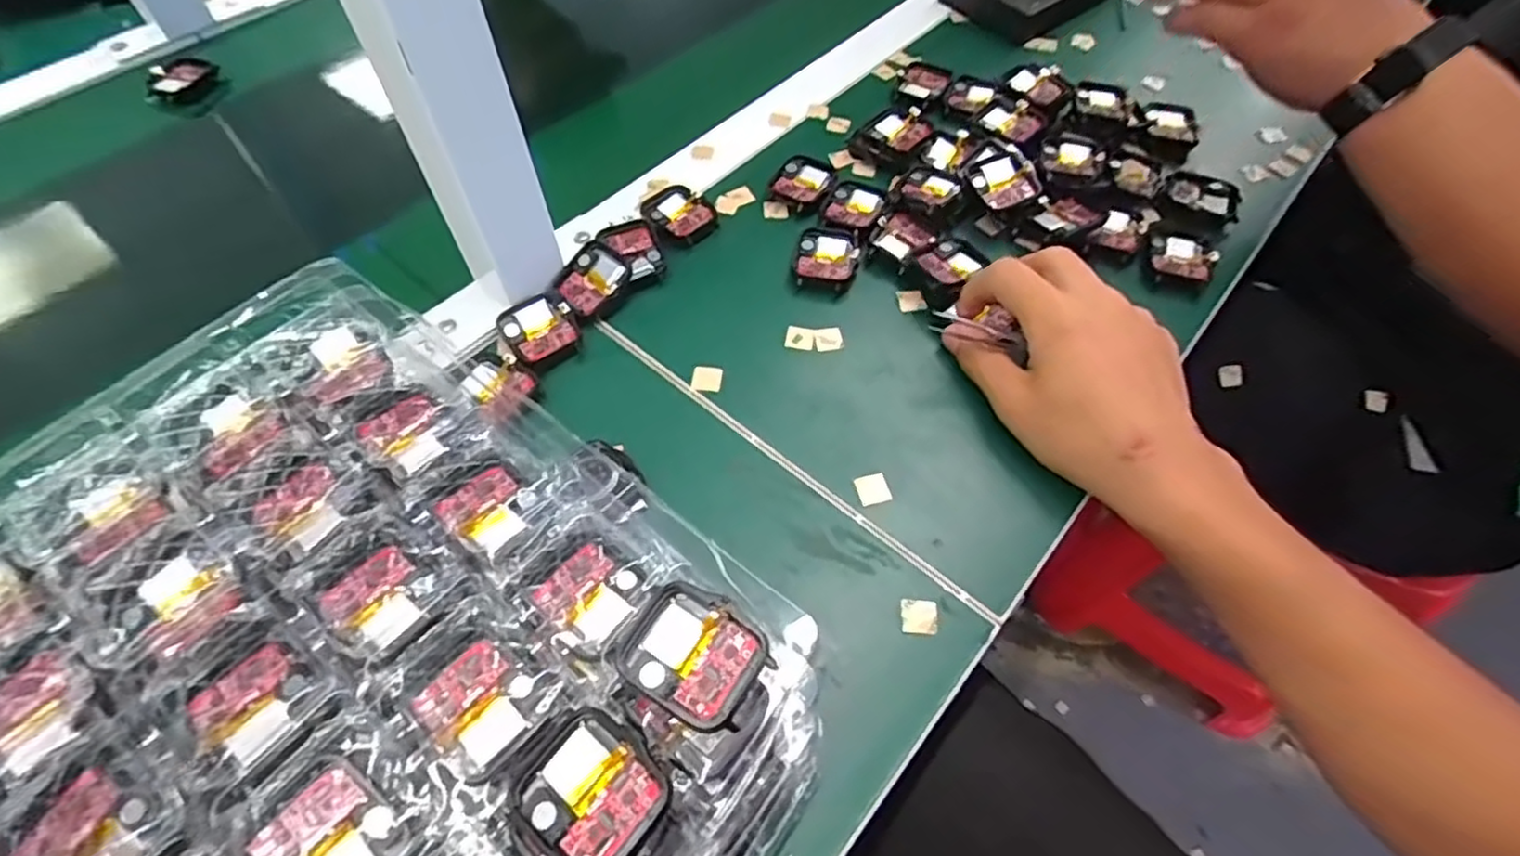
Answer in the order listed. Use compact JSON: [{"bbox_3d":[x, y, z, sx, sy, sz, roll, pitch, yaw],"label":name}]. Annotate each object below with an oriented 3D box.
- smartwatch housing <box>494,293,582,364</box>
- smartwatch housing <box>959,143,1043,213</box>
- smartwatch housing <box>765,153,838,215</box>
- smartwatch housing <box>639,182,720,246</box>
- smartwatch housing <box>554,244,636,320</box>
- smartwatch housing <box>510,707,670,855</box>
[{"bbox_3d":[-0.124,-0.056,0.385,0.037,0.008,0.042,-34,63,-20],"label":"smartwatch housing"},{"bbox_3d":[0.150,-0.160,0.439,0.037,0.012,0.051,-27,61,-1],"label":"smartwatch housing"},{"bbox_3d":[0.029,-0.161,0.458,0.041,0.010,0.047,32,62,19],"label":"smartwatch housing"},{"bbox_3d":[-0.052,-0.135,0.440,0.047,0.009,0.040,39,65,22],"label":"smartwatch housing"},{"bbox_3d":[-0.097,-0.086,0.403,0.042,0.012,0.038,-45,71,-4],"label":"smartwatch housing"},{"bbox_3d":[-0.051,0.110,0.209,0.042,0.010,0.037,32,62,19],"label":"smartwatch housing"}]

